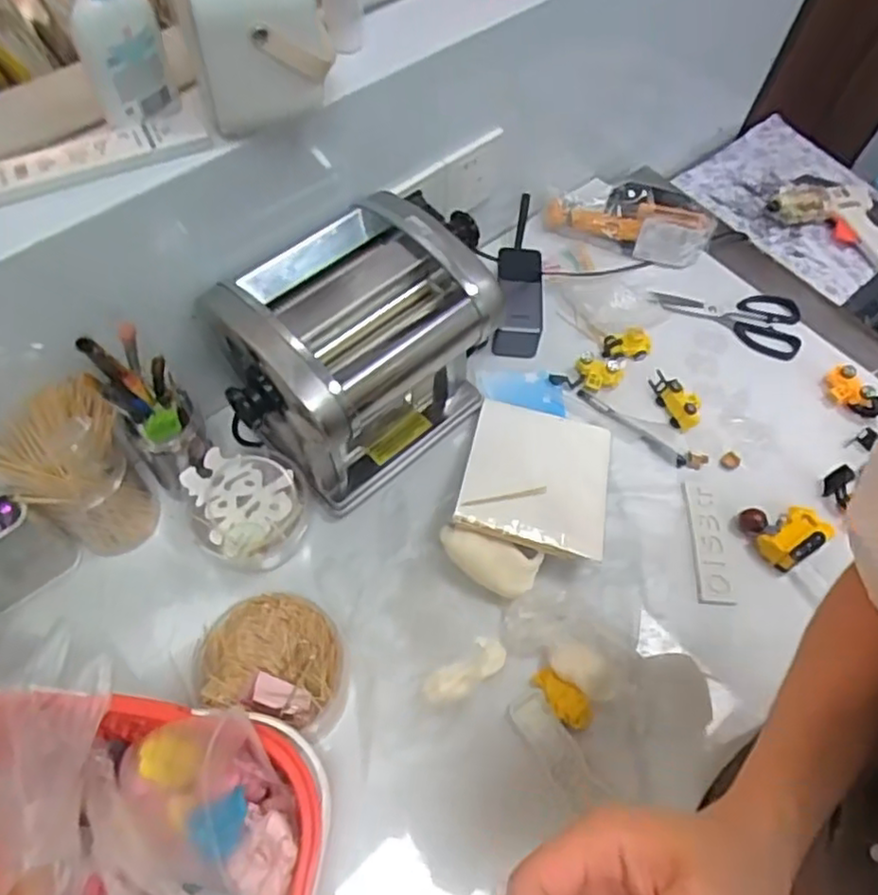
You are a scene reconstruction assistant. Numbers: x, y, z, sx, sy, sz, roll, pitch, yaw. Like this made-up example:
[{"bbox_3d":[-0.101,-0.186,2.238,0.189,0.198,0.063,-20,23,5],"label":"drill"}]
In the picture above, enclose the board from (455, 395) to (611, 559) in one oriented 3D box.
[{"bbox_3d":[0.104,0.026,0.708,0.147,0.014,0.183,16,44,0],"label":"board"}]

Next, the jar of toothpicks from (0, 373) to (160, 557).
[{"bbox_3d":[-0.316,0.027,0.611,0.100,0.172,0.084,-38,70,-22],"label":"jar of toothpicks"}]

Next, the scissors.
[{"bbox_3d":[0.357,-0.166,0.849,0.178,0.013,0.090,12,60,2],"label":"scissors"}]

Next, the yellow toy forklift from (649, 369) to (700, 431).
[{"bbox_3d":[0.270,-0.055,0.778,0.033,0.024,0.072,-21,64,-15],"label":"yellow toy forklift"}]

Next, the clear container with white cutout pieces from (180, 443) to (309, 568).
[{"bbox_3d":[-0.191,0.066,0.672,0.101,0.091,0.103,2,60,-3],"label":"clear container with white cutout pieces"}]

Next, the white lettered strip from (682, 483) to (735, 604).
[{"bbox_3d":[0.278,0.096,0.703,0.035,0.007,0.128,3,60,-3],"label":"white lettered strip"}]

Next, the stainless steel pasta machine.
[{"bbox_3d":[-0.088,-0.089,0.665,0.249,0.199,0.186,-37,69,-22],"label":"stainless steel pasta machine"}]

